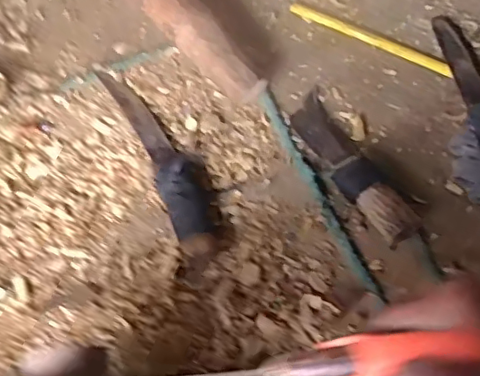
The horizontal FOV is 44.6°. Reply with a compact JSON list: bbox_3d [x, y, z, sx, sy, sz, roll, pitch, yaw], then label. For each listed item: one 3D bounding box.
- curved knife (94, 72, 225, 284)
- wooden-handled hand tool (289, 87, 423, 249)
[{"bbox_3d":[-0.087,-0.035,0.710,0.074,0.033,0.298,-20,67,-12],"label":"curved knife"},{"bbox_3d":[0.134,-0.033,0.718,0.064,0.045,0.229,-27,69,-15],"label":"wooden-handled hand tool"}]

